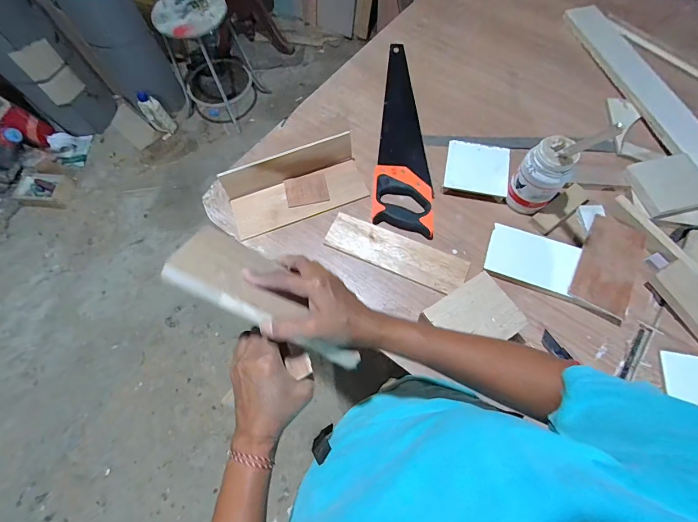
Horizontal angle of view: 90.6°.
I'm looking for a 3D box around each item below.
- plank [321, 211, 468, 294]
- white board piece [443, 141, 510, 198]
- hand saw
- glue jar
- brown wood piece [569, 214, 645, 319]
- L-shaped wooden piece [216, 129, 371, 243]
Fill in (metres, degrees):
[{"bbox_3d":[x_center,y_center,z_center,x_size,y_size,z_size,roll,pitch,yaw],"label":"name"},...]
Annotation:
[{"bbox_3d":[0.083,-0.016,0.619,0.249,0.015,0.074,22,70,11],"label":"plank"},{"bbox_3d":[0.251,-0.183,0.679,0.115,0.023,0.115,11,68,7],"label":"white board piece"},{"bbox_3d":[0.121,-0.292,0.730,0.117,0.031,0.528,4,67,4],"label":"hand saw"},{"bbox_3d":[0.333,-0.147,0.598,0.083,0.123,0.064,38,74,17],"label":"glue jar"},{"bbox_3d":[0.442,0.004,0.582,0.093,0.010,0.172,29,71,14],"label":"brown wood piece"},{"bbox_3d":[-0.100,-0.146,0.656,0.262,0.065,0.122,-21,68,-7],"label":"L-shaped wooden piece"}]

